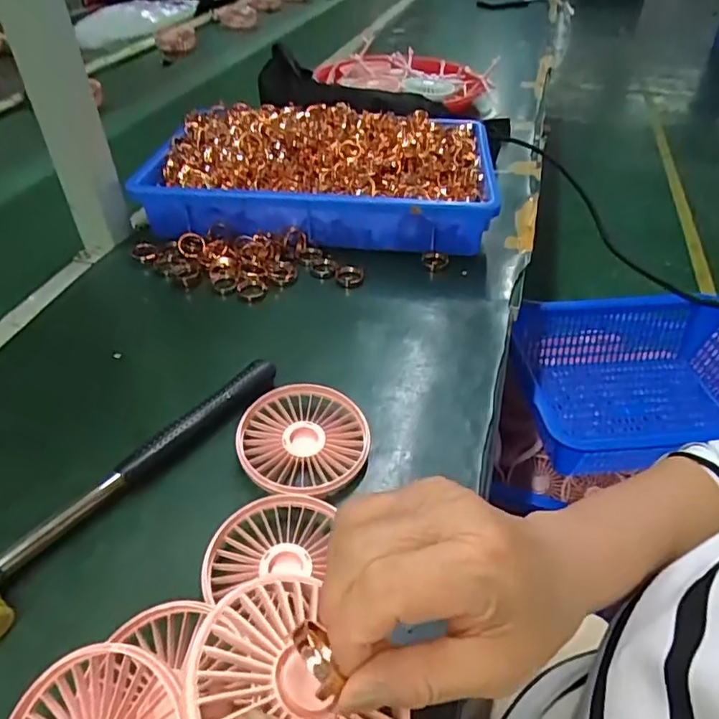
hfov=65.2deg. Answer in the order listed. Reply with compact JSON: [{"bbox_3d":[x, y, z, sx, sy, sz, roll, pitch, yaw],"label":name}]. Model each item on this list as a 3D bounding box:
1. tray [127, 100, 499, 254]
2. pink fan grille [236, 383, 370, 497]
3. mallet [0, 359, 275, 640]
[{"bbox_3d":[-0.039,-0.212,0.646,0.366,0.078,0.230,3,43,0],"label":"tray"},{"bbox_3d":[-0.038,0.056,0.383,0.086,0.019,0.086,3,43,0],"label":"pink fan grille"},{"bbox_3d":[-0.146,0.069,0.362,0.061,0.020,0.234,28,49,25],"label":"mallet"}]

